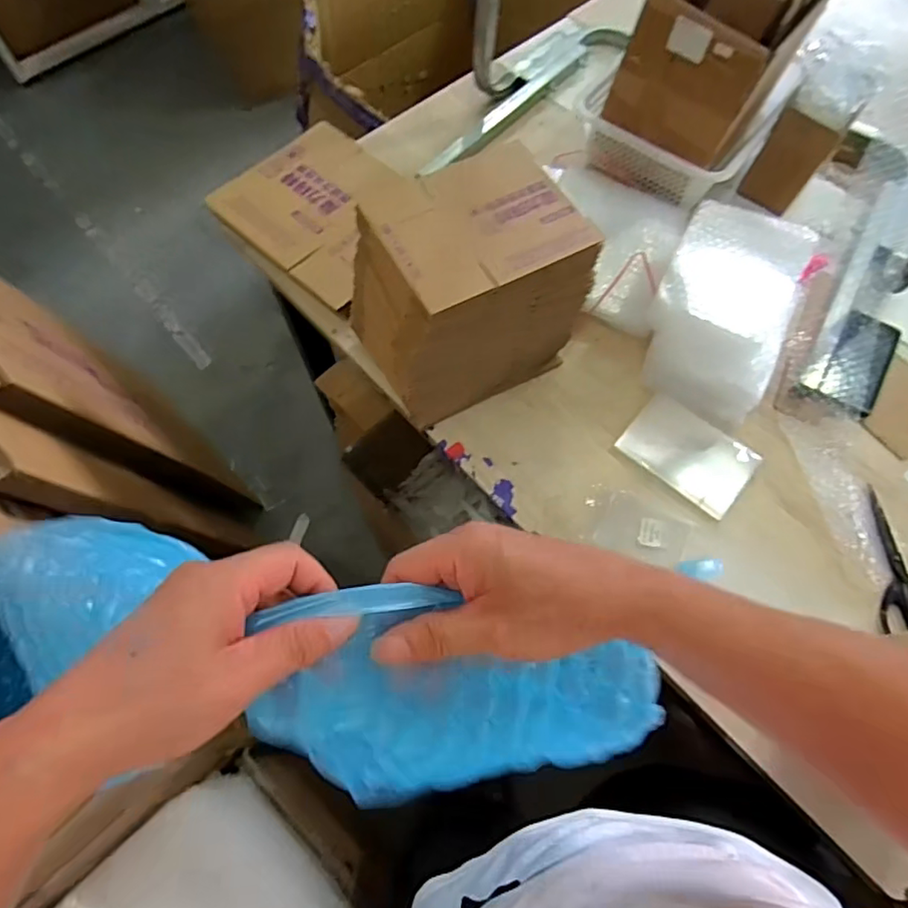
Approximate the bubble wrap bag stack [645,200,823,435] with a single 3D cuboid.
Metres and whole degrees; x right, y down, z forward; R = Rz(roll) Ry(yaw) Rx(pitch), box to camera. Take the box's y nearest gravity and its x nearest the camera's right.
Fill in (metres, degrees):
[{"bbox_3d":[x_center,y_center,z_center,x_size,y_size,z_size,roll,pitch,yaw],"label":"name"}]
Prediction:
[{"bbox_3d":[0.355,-0.191,0.781,0.177,0.123,0.252,21,68,9],"label":"bubble wrap bag stack"}]

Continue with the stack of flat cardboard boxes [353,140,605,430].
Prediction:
[{"bbox_3d":[0.012,-0.218,0.744,0.253,0.185,0.233,-27,69,-11],"label":"stack of flat cardboard boxes"}]

